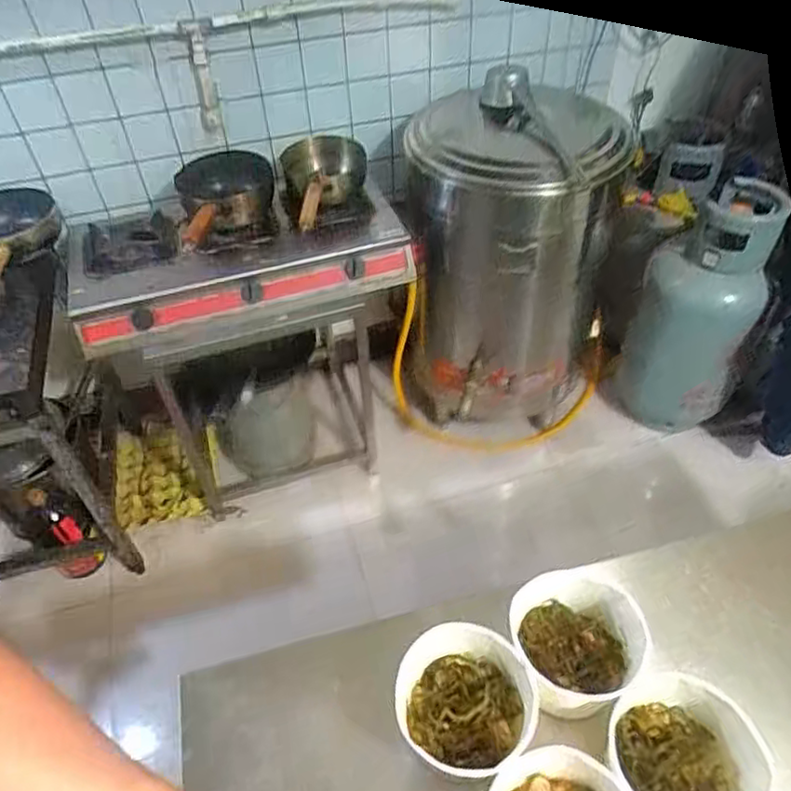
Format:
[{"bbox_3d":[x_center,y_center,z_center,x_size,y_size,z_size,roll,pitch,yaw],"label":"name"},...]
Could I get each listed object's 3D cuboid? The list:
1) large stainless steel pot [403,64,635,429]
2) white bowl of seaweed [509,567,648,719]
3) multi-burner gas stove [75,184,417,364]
[{"bbox_3d":[0.275,-0.308,1.612,0.477,0.771,0.453,0,47,3],"label":"large stainless steel pot"},{"bbox_3d":[0.171,0.230,0.599,0.118,0.072,0.121,-1,47,2],"label":"white bowl of seaweed"},{"bbox_3d":[-0.341,-0.319,1.363,0.697,0.186,0.365,-19,49,-14],"label":"multi-burner gas stove"}]

